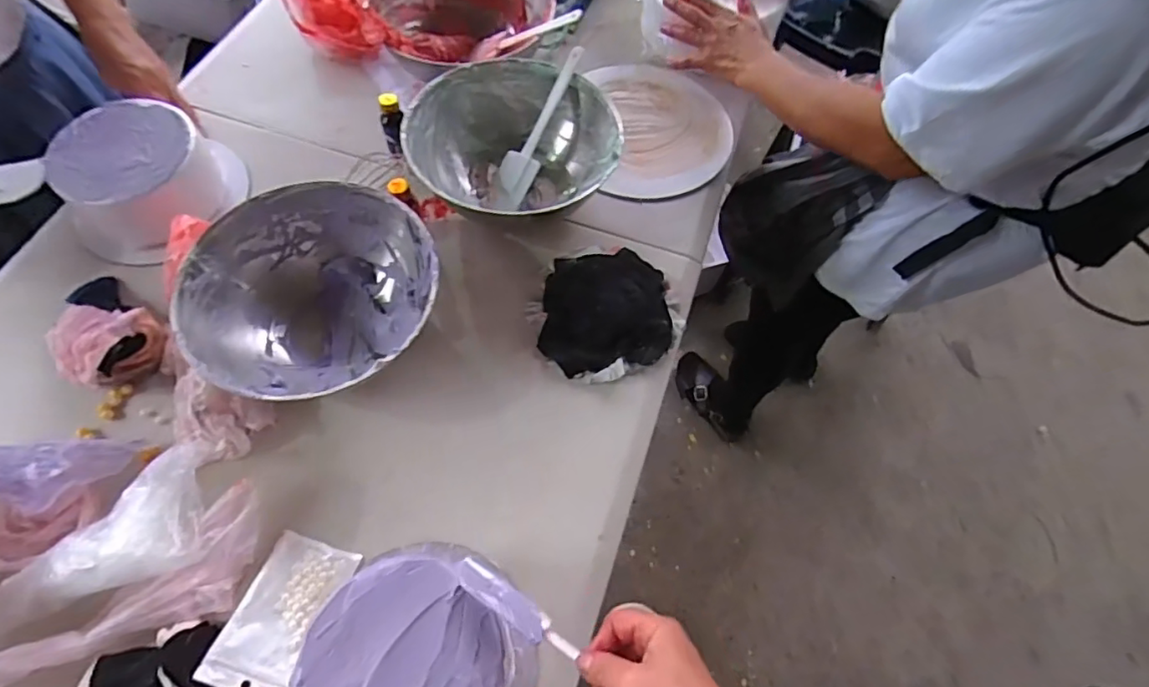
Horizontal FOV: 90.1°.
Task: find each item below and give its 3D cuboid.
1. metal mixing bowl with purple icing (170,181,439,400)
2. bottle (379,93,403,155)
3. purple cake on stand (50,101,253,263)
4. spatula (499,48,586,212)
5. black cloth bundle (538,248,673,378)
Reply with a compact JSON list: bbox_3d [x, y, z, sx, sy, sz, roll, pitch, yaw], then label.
[{"bbox_3d":[-0.263,-0.054,0.606,0.236,0.095,0.215,1,64,-3],"label":"metal mixing bowl with purple icing"},{"bbox_3d":[-0.224,-0.271,0.710,0.028,0.070,0.023,5,38,-1],"label":"bottle"},{"bbox_3d":[-0.513,-0.196,0.687,0.172,0.086,0.194,36,68,13],"label":"purple cake on stand"},{"bbox_3d":[-0.045,-0.265,0.708,0.047,0.020,0.214,25,90,9],"label":"spatula"},{"bbox_3d":[0.035,-0.041,0.651,0.139,0.026,0.150,-2,65,-4],"label":"black cloth bundle"}]

